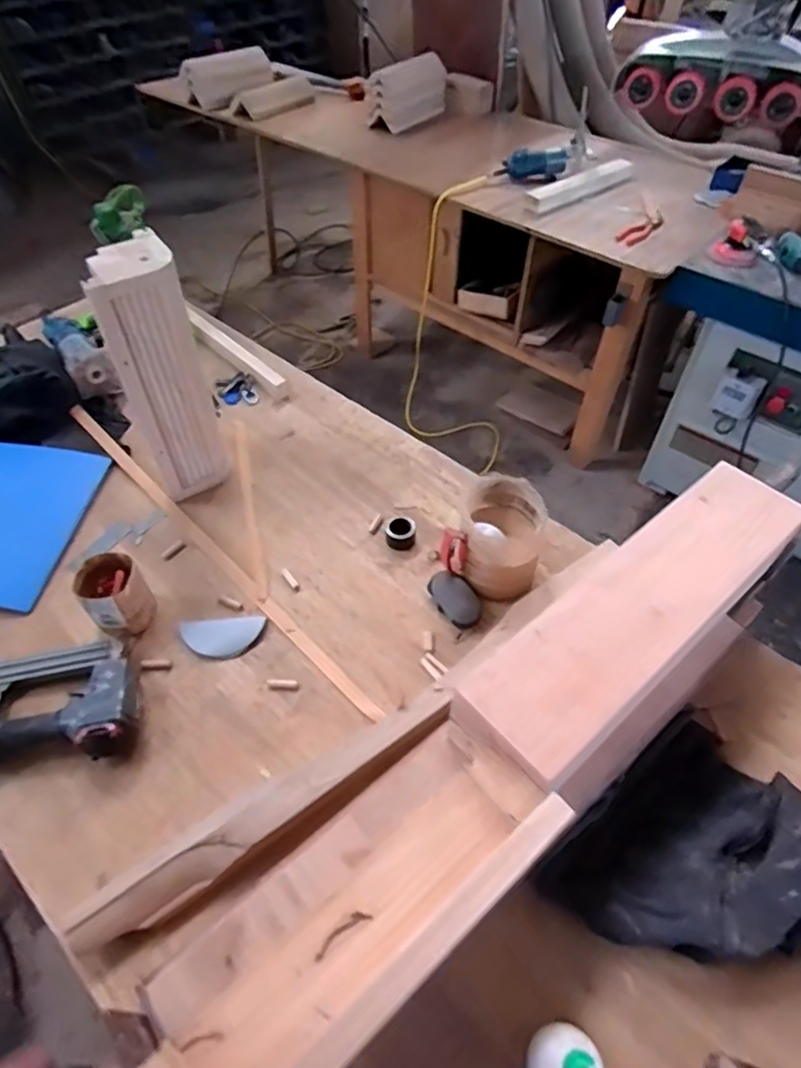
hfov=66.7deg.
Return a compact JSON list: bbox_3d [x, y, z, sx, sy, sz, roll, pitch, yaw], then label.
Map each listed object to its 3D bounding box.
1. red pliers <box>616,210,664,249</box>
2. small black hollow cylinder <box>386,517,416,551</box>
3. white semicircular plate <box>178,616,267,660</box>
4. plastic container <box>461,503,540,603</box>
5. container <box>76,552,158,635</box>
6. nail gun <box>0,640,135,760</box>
[{"bbox_3d":[0.651,-0.818,1.632,0.057,0.019,0.214,37,59,27],"label":"red pliers"},{"bbox_3d":[0.003,-0.005,0.935,0.043,0.024,0.052,17,53,12],"label":"small black hollow cylinder"},{"bbox_3d":[-0.244,0.142,0.832,0.110,0.013,0.052,-3,51,-4],"label":"white semicircular plate"},{"bbox_3d":[0.144,0.012,0.866,0.103,0.106,0.126,12,52,8],"label":"plastic container"},{"bbox_3d":[-0.382,0.078,0.813,0.080,0.107,0.082,-28,57,-22],"label":"container"},{"bbox_3d":[-0.443,0.205,0.755,0.243,0.067,0.153,-3,51,-4],"label":"nail gun"}]

